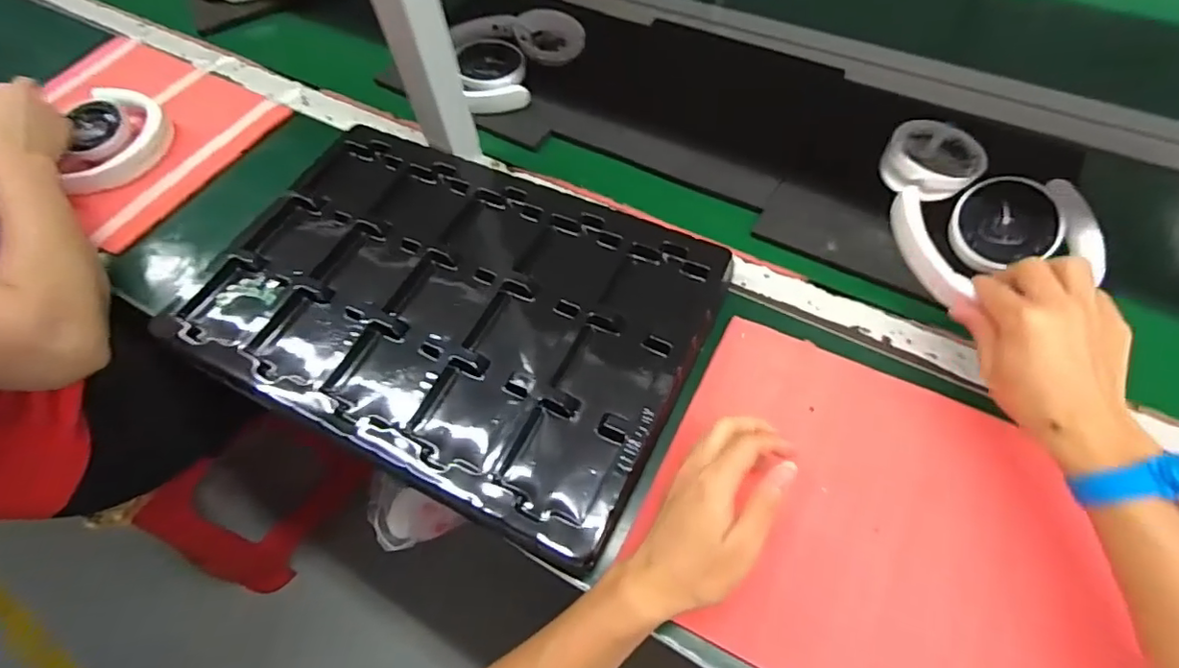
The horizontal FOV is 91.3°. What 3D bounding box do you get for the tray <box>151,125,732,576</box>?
[{"bbox_3d":[-0.132,-0.030,0.541,0.464,0.033,0.312,23,64,17],"label":"tray"}]

